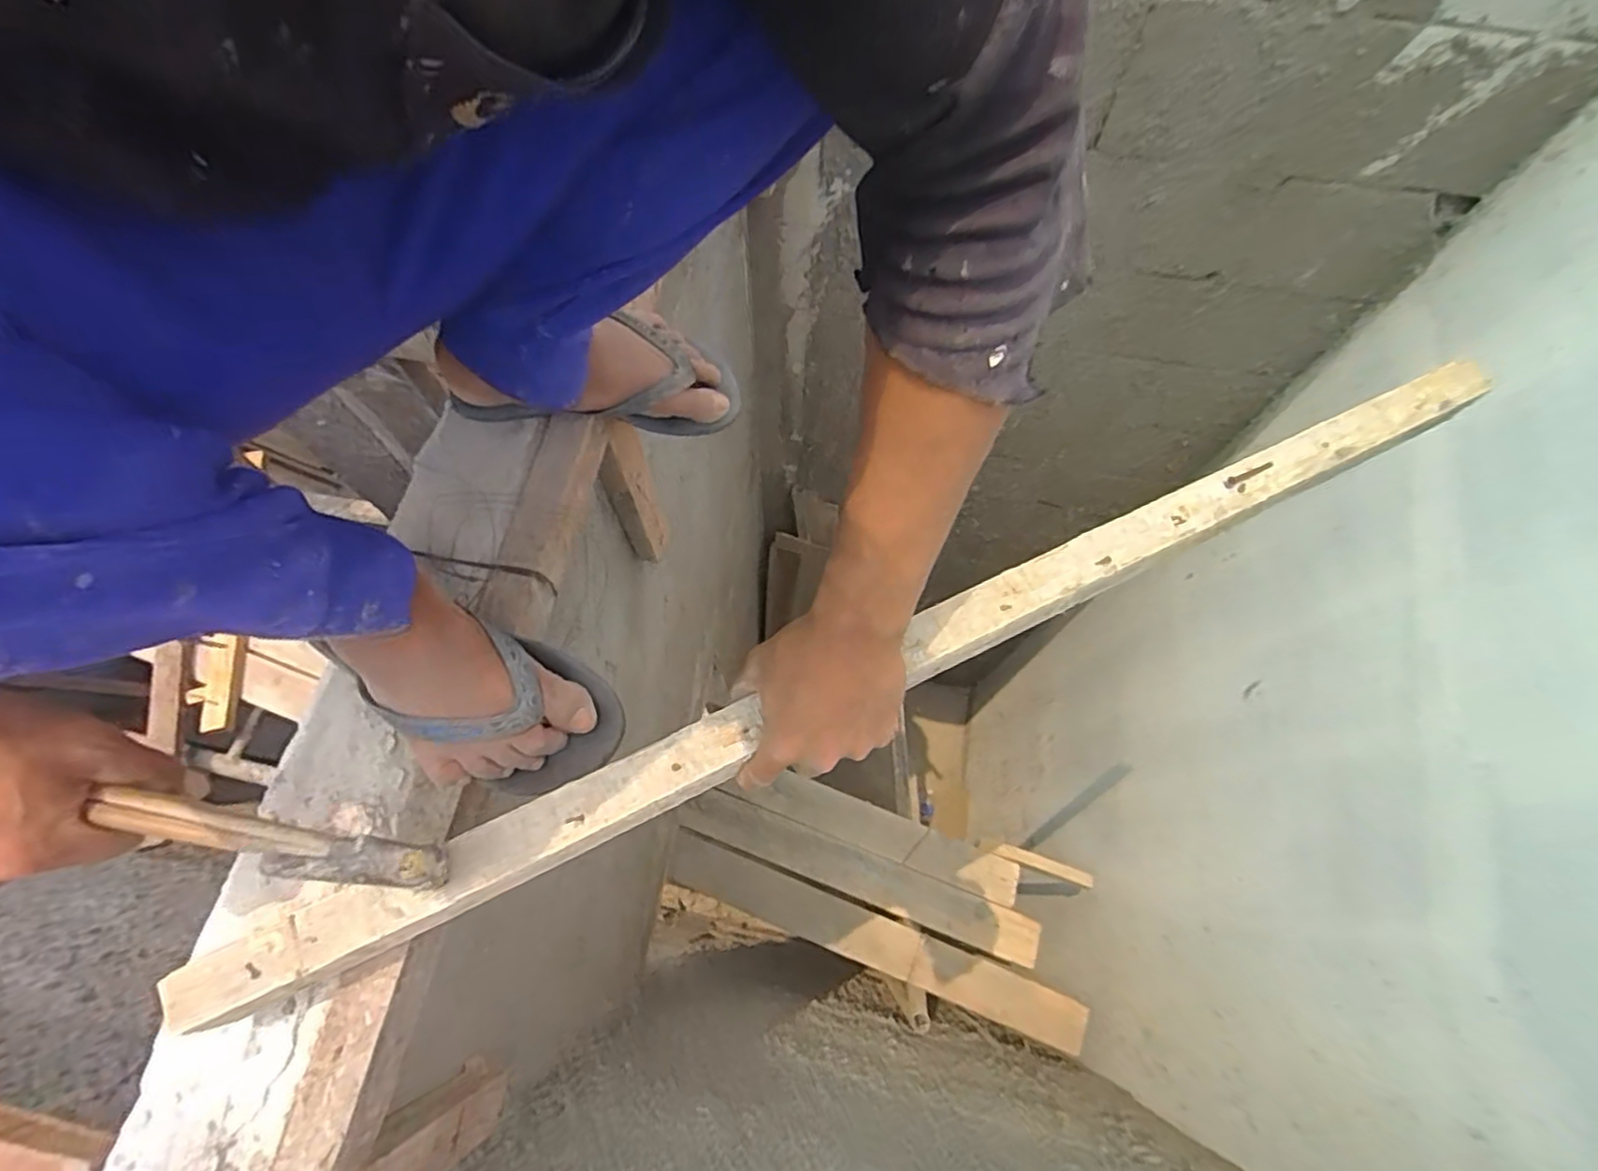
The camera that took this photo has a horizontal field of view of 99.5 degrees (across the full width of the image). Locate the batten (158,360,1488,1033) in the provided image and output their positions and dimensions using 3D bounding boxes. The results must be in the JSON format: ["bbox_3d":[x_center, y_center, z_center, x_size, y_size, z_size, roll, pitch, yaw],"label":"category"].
[{"bbox_3d":[0.103,0.036,0.473,0.954,0.043,0.046,-24,69,-11],"label":"batten"}]

